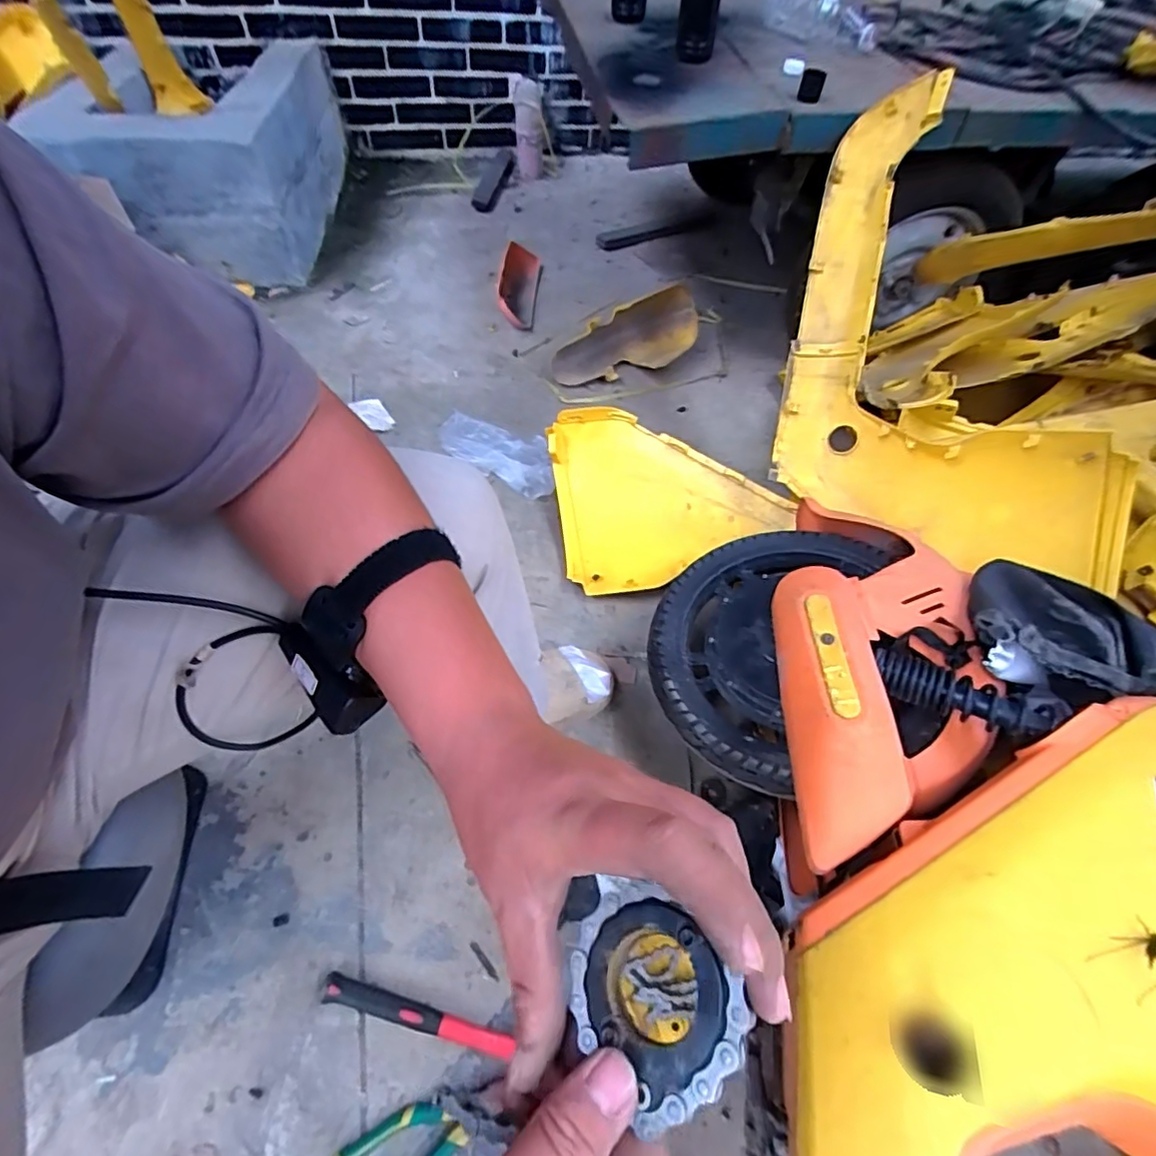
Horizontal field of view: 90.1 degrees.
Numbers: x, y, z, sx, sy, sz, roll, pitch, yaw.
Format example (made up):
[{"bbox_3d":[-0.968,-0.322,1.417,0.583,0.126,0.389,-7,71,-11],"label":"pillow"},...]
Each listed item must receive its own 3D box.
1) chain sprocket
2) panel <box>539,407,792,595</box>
[{"bbox_3d":[0.026,0.157,0.219,0.058,0.009,0.070,-51,48,-6],"label":"chain sprocket"},{"bbox_3d":[0.107,-0.107,1.000,0.434,0.061,0.305,30,90,14],"label":"panel"}]

